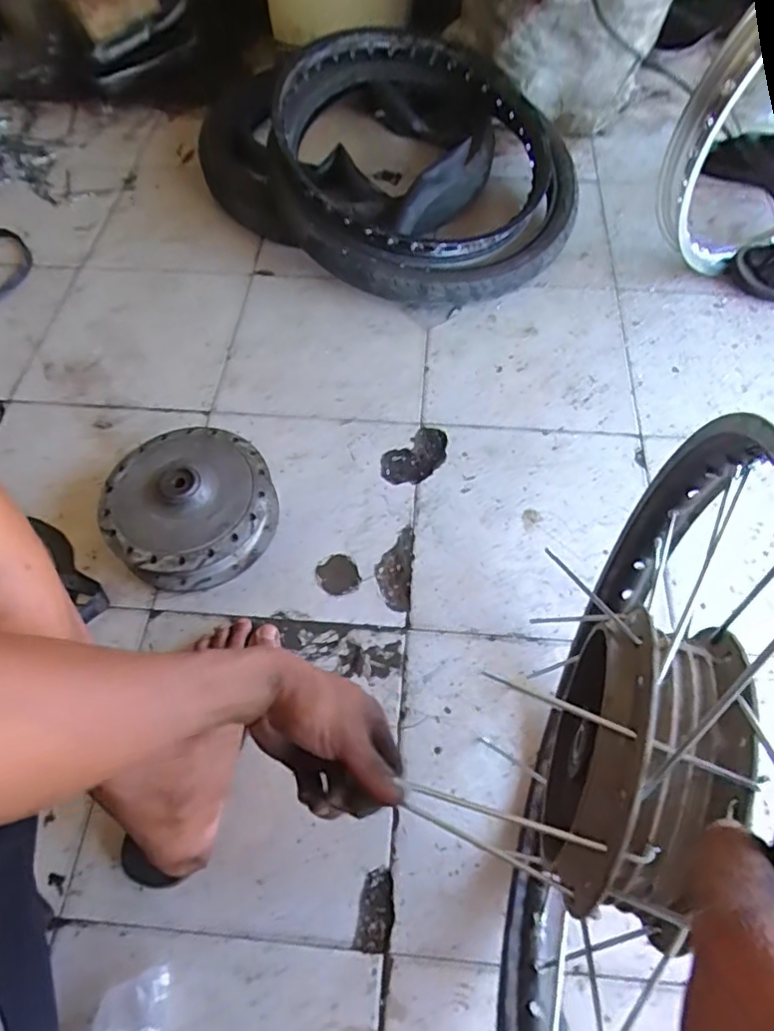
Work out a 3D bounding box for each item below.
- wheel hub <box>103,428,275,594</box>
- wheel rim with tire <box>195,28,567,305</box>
[{"bbox_3d":[-0.233,-0.011,0.704,0.187,0.090,0.180,-1,60,1],"label":"wheel hub"},{"bbox_3d":[0.070,-0.582,0.967,0.536,0.183,0.491,-35,65,-18],"label":"wheel rim with tire"}]

